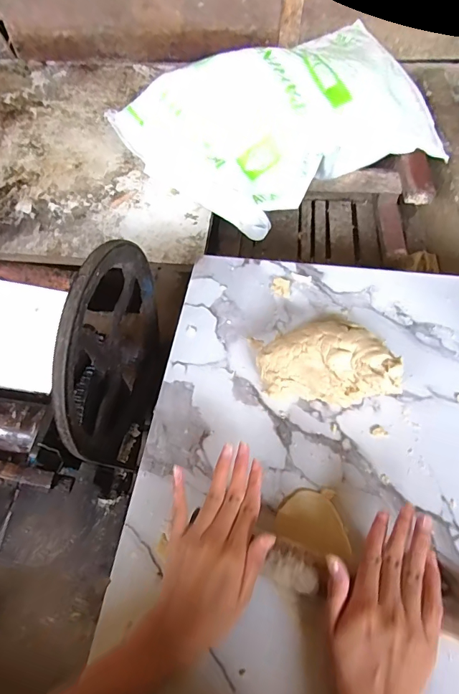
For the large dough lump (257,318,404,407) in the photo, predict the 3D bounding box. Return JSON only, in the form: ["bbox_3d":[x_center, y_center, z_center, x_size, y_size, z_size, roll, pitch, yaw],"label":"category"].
[{"bbox_3d":[0.106,0.018,0.448,0.148,0.063,0.083,7,59,7],"label":"large dough lump"}]

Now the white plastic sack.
[{"bbox_3d":[0.127,-0.493,0.908,0.649,0.192,0.398,-26,63,-14],"label":"white plastic sack"}]

